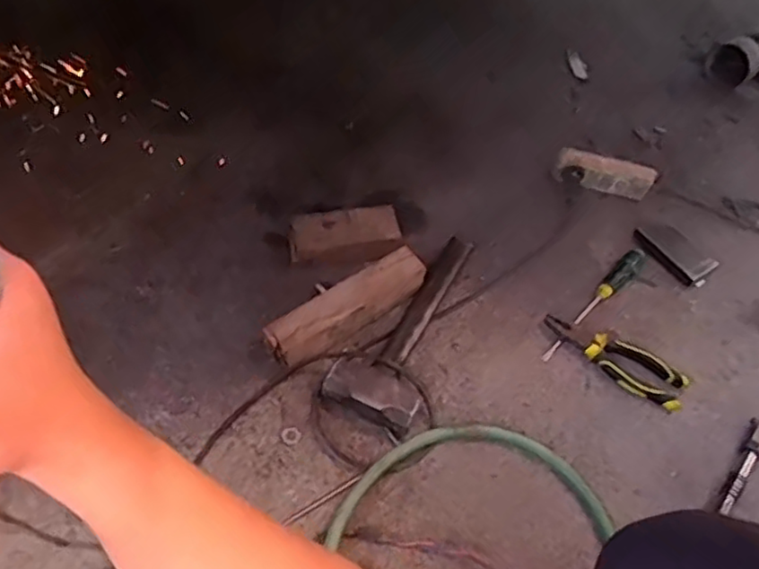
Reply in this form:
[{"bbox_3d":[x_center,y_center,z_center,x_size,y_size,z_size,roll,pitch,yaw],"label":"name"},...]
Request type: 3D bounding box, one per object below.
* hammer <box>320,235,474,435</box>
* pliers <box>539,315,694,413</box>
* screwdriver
[{"bbox_3d":[0.055,0.049,0.883,0.118,0.045,0.317,27,56,12],"label":"hammer"},{"bbox_3d":[0.316,0.095,0.879,0.193,0.015,0.065,29,57,13],"label":"pliers"},{"bbox_3d":[0.311,0.024,0.935,0.027,0.028,0.247,40,71,23],"label":"screwdriver"}]

